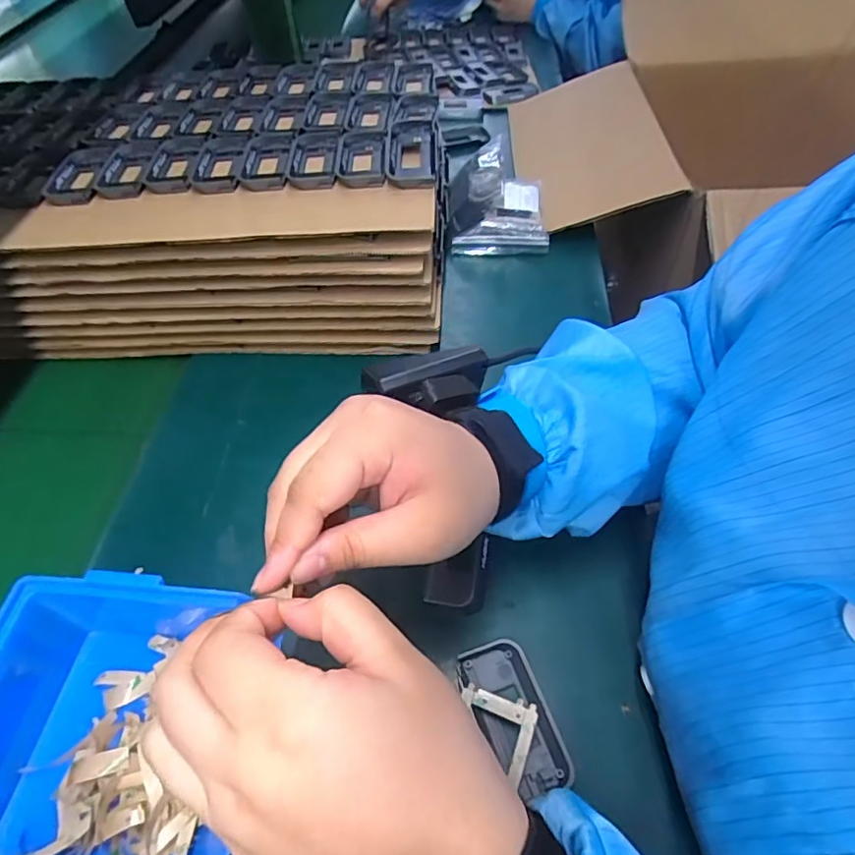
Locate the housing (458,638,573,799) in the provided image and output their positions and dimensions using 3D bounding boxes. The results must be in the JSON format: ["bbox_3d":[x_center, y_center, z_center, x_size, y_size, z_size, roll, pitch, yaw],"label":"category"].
[{"bbox_3d":[0.045,0.149,0.287,0.036,0.010,0.071,-18,53,-10],"label":"housing"}]

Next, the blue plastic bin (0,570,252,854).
[{"bbox_3d":[-0.155,0.141,0.263,0.149,0.066,0.128,1,52,5],"label":"blue plastic bin"}]

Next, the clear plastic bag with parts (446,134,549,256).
[{"bbox_3d":[0.068,-0.233,0.557,0.095,0.060,0.113,-1,52,3],"label":"clear plastic bag with parts"}]

